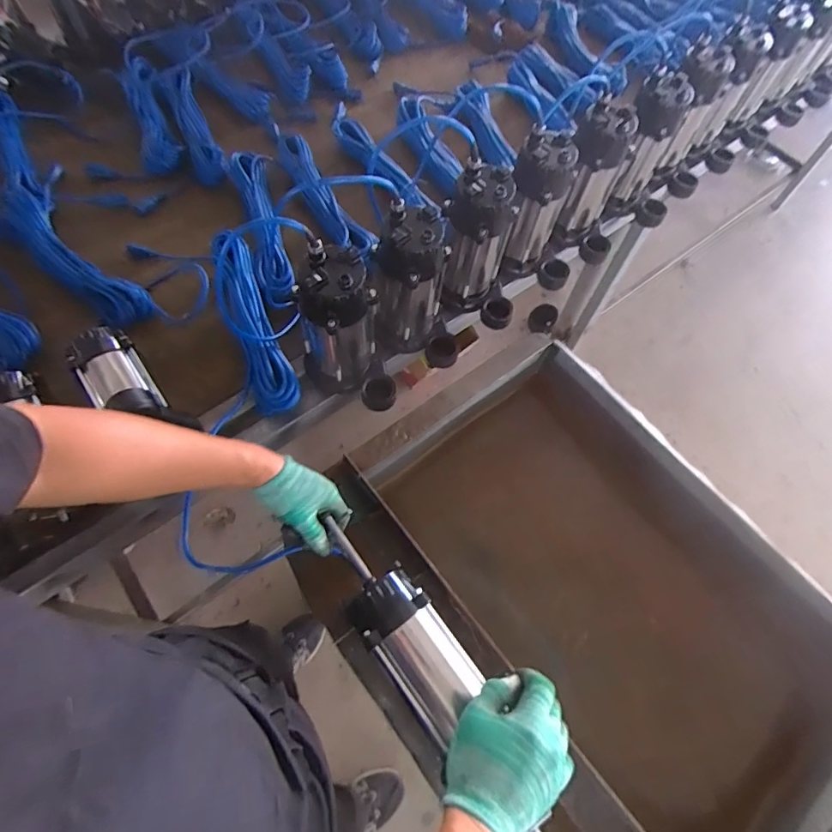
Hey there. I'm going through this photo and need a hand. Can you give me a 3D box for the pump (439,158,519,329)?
[{"bbox_3d":[0.114,-0.269,0.803,0.140,0.226,0.112,13,63,2],"label":"pump"}]

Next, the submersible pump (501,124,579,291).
[{"bbox_3d":[0.228,-0.352,0.857,0.147,0.235,0.100,12,63,2],"label":"submersible pump"}]

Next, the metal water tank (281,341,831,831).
[{"bbox_3d":[0.242,0.307,0.737,0.596,0.225,0.761,-31,69,-18],"label":"metal water tank"}]

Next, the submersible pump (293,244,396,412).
[{"bbox_3d":[-0.105,-0.123,0.717,0.120,0.227,0.162,-15,65,-12],"label":"submersible pump"}]

